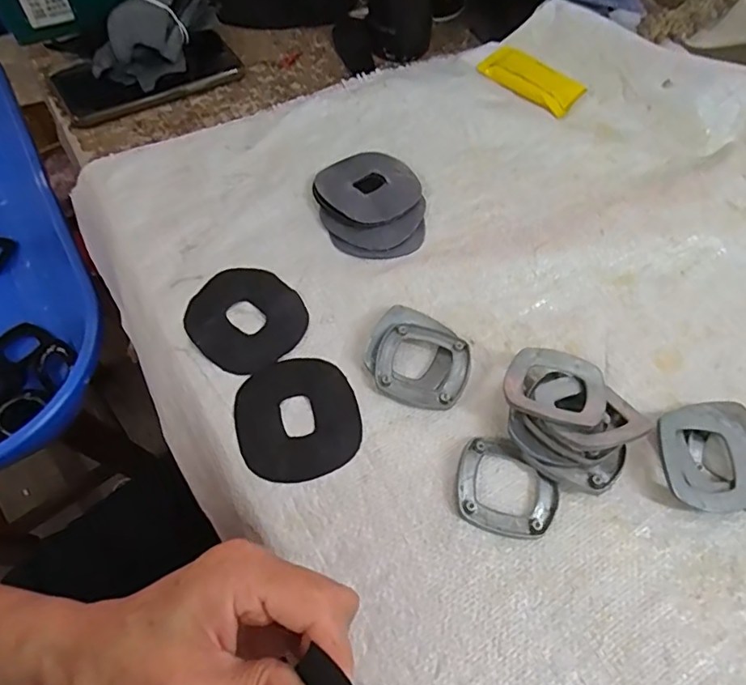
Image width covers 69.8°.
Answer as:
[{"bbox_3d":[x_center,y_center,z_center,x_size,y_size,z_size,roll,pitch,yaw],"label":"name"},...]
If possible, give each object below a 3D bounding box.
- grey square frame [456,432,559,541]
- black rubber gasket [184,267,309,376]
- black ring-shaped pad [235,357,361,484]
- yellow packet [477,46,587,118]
[{"bbox_3d":[0.083,0.086,0.327,0.060,0.009,0.061,15,61,6],"label":"grey square frame"},{"bbox_3d":[-0.090,-0.018,0.379,0.080,0.004,0.076,34,64,16],"label":"black rubber gasket"},{"bbox_3d":[-0.048,0.048,0.345,0.075,0.004,0.081,-9,61,-7],"label":"black ring-shaped pad"},{"bbox_3d":[0.153,-0.255,0.520,0.097,0.007,0.057,35,65,17],"label":"yellow packet"}]

